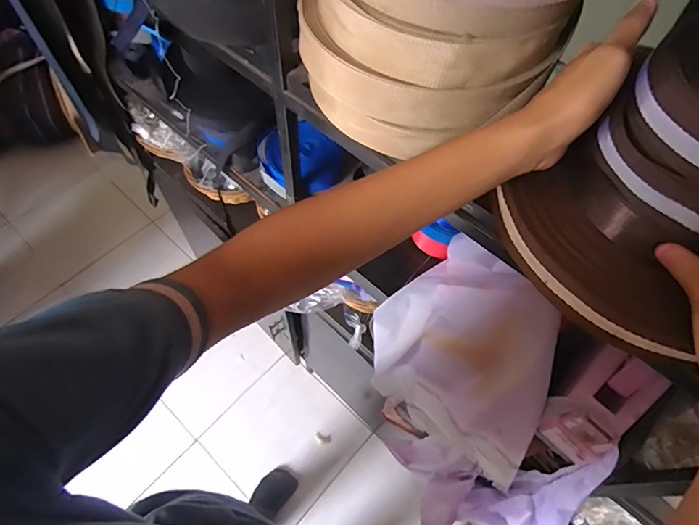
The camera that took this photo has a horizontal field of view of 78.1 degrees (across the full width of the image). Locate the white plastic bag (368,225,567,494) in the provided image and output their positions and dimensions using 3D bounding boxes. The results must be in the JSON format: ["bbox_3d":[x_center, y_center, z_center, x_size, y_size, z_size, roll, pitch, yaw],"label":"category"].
[{"bbox_3d":[0.162,0.128,0.592,0.203,0.197,0.258,-40,69,-22],"label":"white plastic bag"}]

